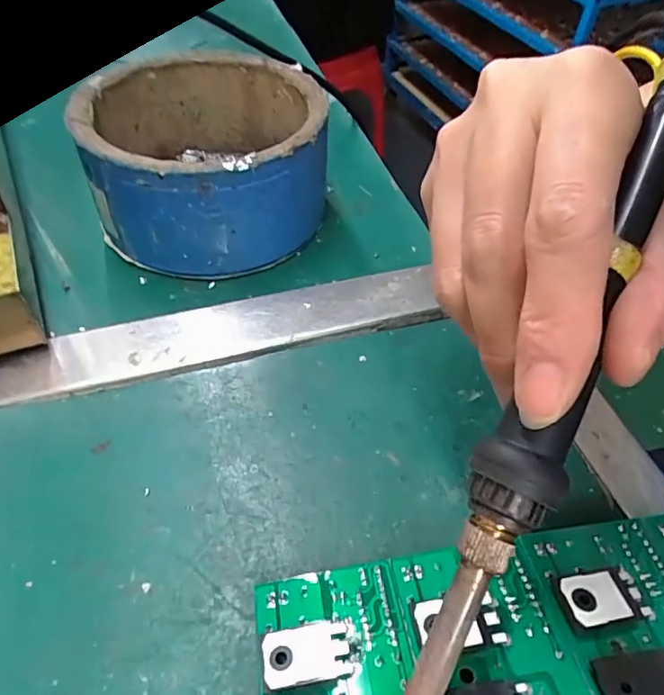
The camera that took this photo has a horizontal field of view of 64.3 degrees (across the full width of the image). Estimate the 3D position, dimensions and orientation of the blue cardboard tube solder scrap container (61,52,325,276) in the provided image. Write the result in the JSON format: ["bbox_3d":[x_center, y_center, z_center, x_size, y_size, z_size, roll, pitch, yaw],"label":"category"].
[{"bbox_3d":[-0.061,-0.098,0.277,0.114,0.061,0.118,-5,50,-7],"label":"blue cardboard tube solder scrap container"}]

